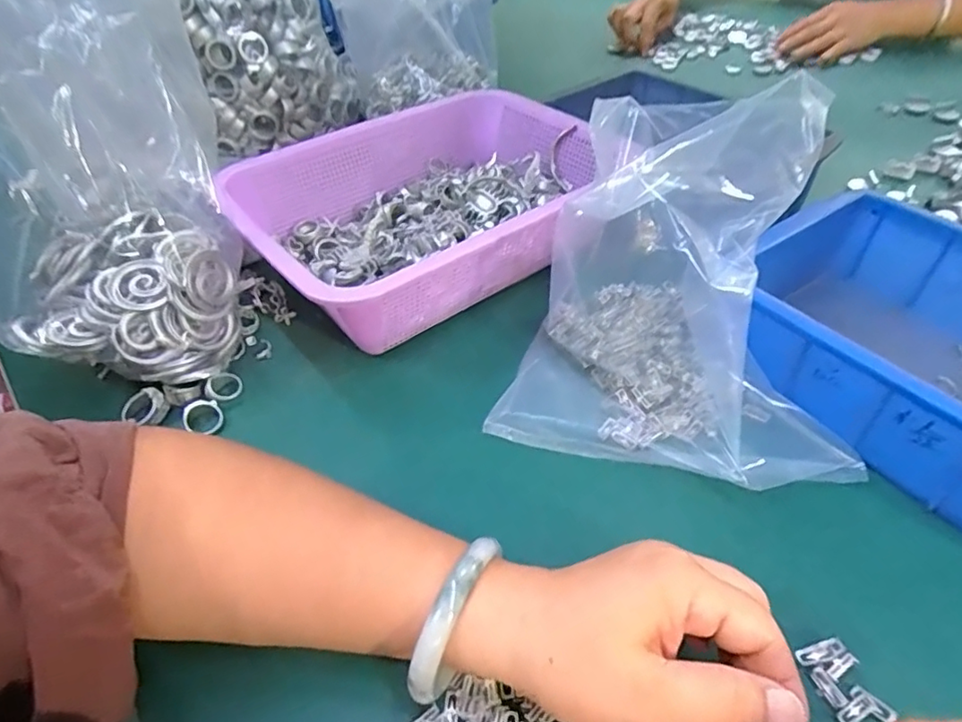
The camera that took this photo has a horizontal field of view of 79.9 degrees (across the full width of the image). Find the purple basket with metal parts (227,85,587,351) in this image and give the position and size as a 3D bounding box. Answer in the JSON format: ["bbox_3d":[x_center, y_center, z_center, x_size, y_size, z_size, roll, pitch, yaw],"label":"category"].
[{"bbox_3d":[-0.038,-0.128,0.483,0.300,0.081,0.234,-27,51,-22],"label":"purple basket with metal parts"}]

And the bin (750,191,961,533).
[{"bbox_3d":[0.281,-0.003,0.344,0.173,0.070,0.234,-27,50,-22],"label":"bin"}]

